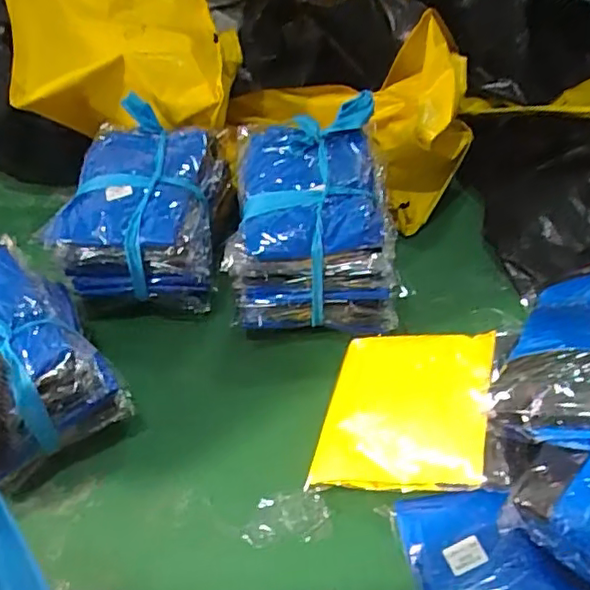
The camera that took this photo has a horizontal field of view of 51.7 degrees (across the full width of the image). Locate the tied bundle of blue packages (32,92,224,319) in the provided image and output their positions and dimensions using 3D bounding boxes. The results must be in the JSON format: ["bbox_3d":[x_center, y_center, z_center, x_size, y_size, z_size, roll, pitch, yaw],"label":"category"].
[{"bbox_3d":[-0.242,-0.149,0.988,0.238,0.147,0.282,-1,50,4],"label":"tied bundle of blue packages"}]

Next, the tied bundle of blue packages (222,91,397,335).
[{"bbox_3d":[0.030,-0.117,0.948,0.237,0.169,0.309,-1,50,4],"label":"tied bundle of blue packages"}]

